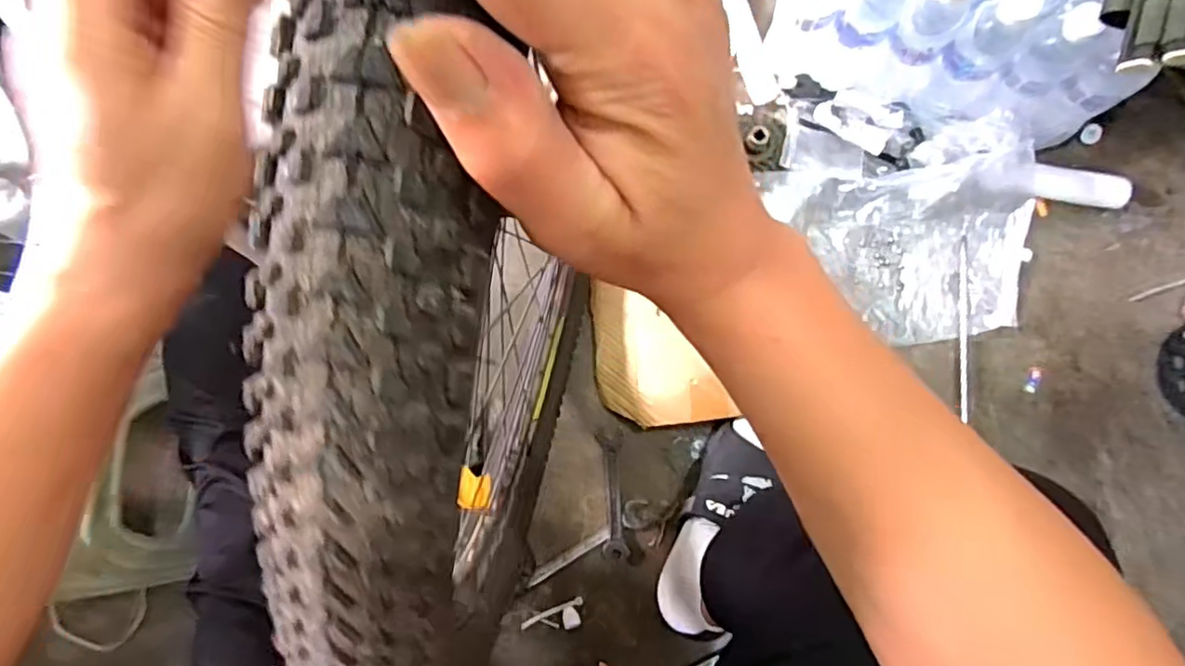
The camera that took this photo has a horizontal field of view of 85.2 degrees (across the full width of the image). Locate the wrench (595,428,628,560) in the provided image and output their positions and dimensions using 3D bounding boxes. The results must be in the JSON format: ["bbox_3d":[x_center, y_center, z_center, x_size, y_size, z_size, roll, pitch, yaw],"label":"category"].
[{"bbox_3d":[0.024,0.193,0.772,0.031,0.010,0.151,-3,84,2],"label":"wrench"}]

